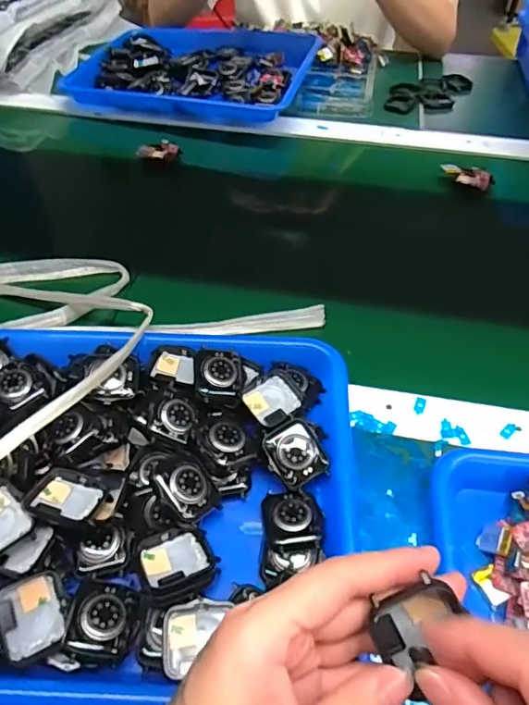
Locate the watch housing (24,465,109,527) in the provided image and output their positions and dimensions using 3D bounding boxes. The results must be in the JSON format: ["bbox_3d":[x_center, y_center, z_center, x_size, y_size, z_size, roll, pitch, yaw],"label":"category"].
[{"bbox_3d":[-0.122,0.090,0.327,0.042,0.013,0.033,14,52,11],"label":"watch housing"}]

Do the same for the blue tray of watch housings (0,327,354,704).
[{"bbox_3d":[-0.106,0.081,0.336,0.318,0.053,0.246,3,51,2],"label":"blue tray of watch housings"}]

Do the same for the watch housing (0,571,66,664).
[{"bbox_3d":[-0.130,0.148,0.294,0.034,0.008,0.041,-5,75,-41],"label":"watch housing"}]

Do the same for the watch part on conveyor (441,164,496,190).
[{"bbox_3d":[0.244,-0.211,0.626,0.060,0.019,0.020,26,55,19],"label":"watch part on conveyor"}]

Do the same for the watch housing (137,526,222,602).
[{"bbox_3d":[-0.053,0.127,0.316,0.043,0.011,0.042,-21,54,-17],"label":"watch housing"}]

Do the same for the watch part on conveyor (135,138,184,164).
[{"bbox_3d":[-0.131,-0.250,0.653,0.054,0.022,0.017,-7,51,-6],"label":"watch part on conveyor"}]

